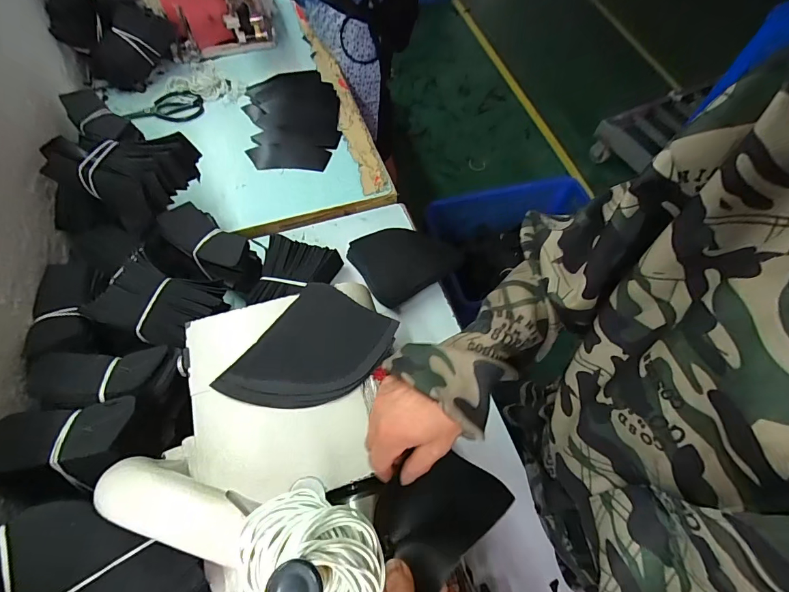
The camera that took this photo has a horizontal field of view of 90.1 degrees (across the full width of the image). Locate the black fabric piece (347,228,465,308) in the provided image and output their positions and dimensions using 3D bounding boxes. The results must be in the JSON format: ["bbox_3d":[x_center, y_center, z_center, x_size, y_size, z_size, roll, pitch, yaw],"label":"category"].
[{"bbox_3d":[0.017,-0.061,0.658,0.152,0.043,0.123,-30,67,-17],"label":"black fabric piece"}]

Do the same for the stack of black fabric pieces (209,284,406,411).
[{"bbox_3d":[-0.091,0.066,0.434,0.127,0.018,0.159,31,65,14],"label":"stack of black fabric pieces"}]

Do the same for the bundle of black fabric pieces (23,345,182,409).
[{"bbox_3d":[-0.325,0.089,0.442,0.146,0.042,0.070,-4,62,-5],"label":"bundle of black fabric pieces"}]

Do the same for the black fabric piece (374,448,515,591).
[{"bbox_3d":[0.038,0.190,0.355,0.110,0.051,0.082,-41,71,-21],"label":"black fabric piece"}]

